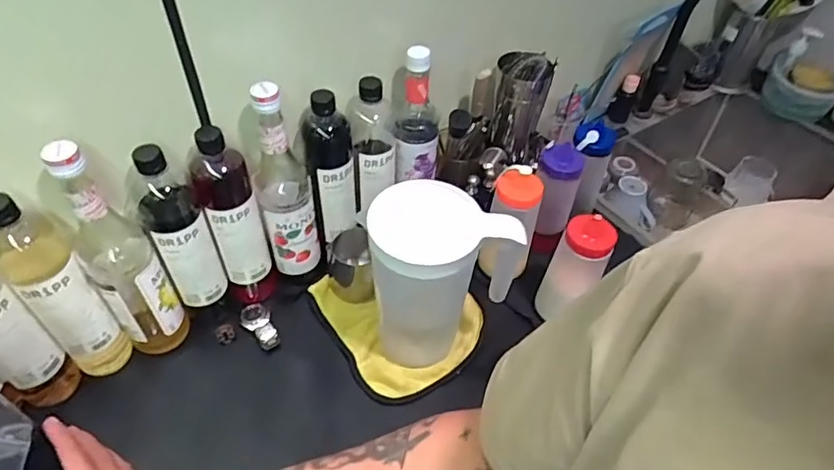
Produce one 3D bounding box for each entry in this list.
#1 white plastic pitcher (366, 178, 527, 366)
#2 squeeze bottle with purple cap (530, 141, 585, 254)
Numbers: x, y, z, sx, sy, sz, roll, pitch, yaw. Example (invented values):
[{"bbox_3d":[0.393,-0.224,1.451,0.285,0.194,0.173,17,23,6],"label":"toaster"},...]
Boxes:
[{"bbox_3d":[0.028,0.059,0.657,0.159,0.235,0.122,-6,47,-10],"label":"white plastic pitcher"},{"bbox_3d":[0.208,-0.061,0.817,0.061,0.166,0.077,14,47,9],"label":"squeeze bottle with purple cap"}]

